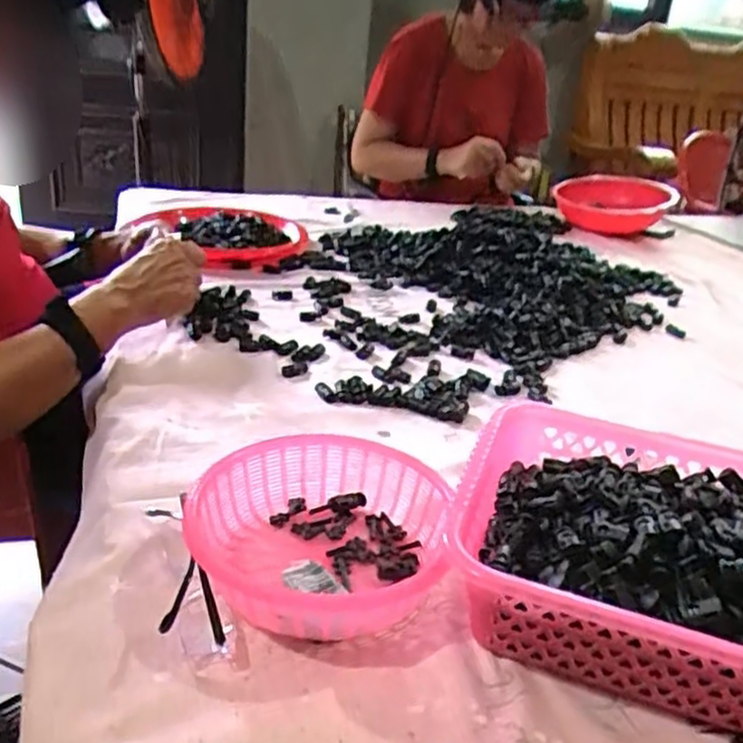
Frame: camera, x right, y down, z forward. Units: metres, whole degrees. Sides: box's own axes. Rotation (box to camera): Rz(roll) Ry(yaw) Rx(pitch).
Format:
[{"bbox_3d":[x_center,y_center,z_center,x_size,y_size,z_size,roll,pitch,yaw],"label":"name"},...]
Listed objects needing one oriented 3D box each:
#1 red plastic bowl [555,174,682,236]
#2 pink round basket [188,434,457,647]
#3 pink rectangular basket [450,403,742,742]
[{"bbox_3d":[0.516,-0.361,1.500,0.240,0.078,0.253,13,27,14],"label":"red plastic bowl"},{"bbox_3d":[-0.034,0.104,0.454,0.156,0.052,0.168,5,26,-2],"label":"pink round basket"},{"bbox_3d":[0.211,0.121,0.440,0.300,0.082,0.216,14,27,15],"label":"pink rectangular basket"}]

